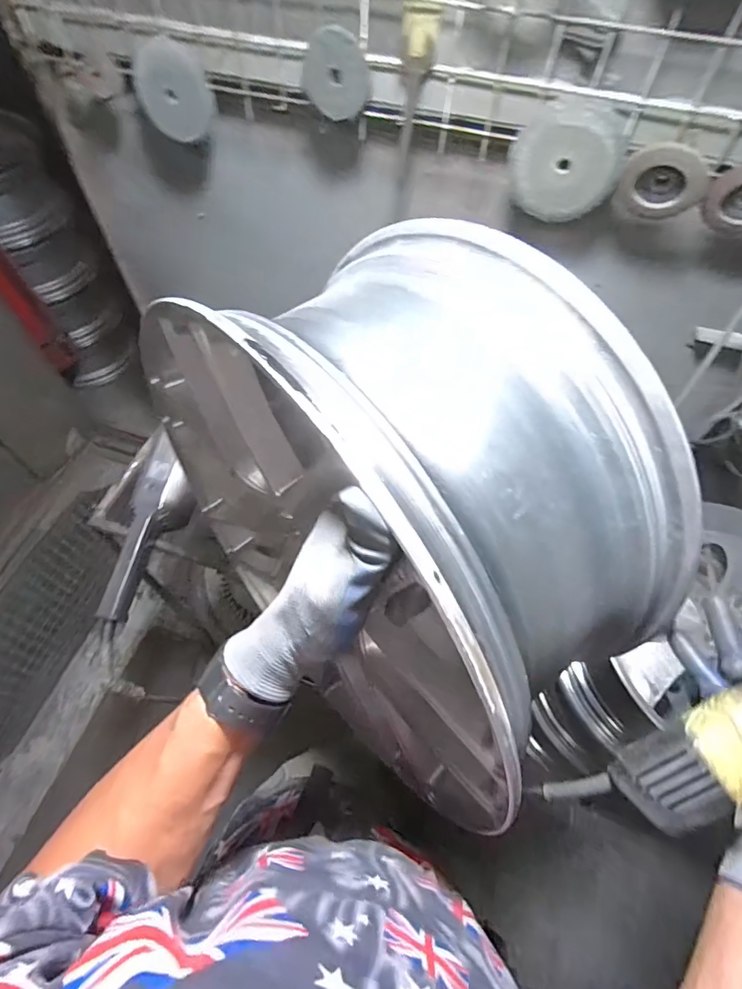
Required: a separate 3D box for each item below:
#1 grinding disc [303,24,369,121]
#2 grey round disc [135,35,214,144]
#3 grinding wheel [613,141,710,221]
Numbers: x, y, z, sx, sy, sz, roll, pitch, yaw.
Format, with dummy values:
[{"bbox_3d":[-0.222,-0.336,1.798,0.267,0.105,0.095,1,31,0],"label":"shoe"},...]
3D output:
[{"bbox_3d":[-0.041,-0.507,0.567,0.081,0.080,0.012,32,49,-31],"label":"grinding disc"},{"bbox_3d":[-0.264,-0.538,0.623,0.098,0.100,0.023,22,44,-18],"label":"grey round disc"},{"bbox_3d":[0.339,-0.363,0.547,0.090,0.078,0.019,20,55,11],"label":"grinding wheel"}]

